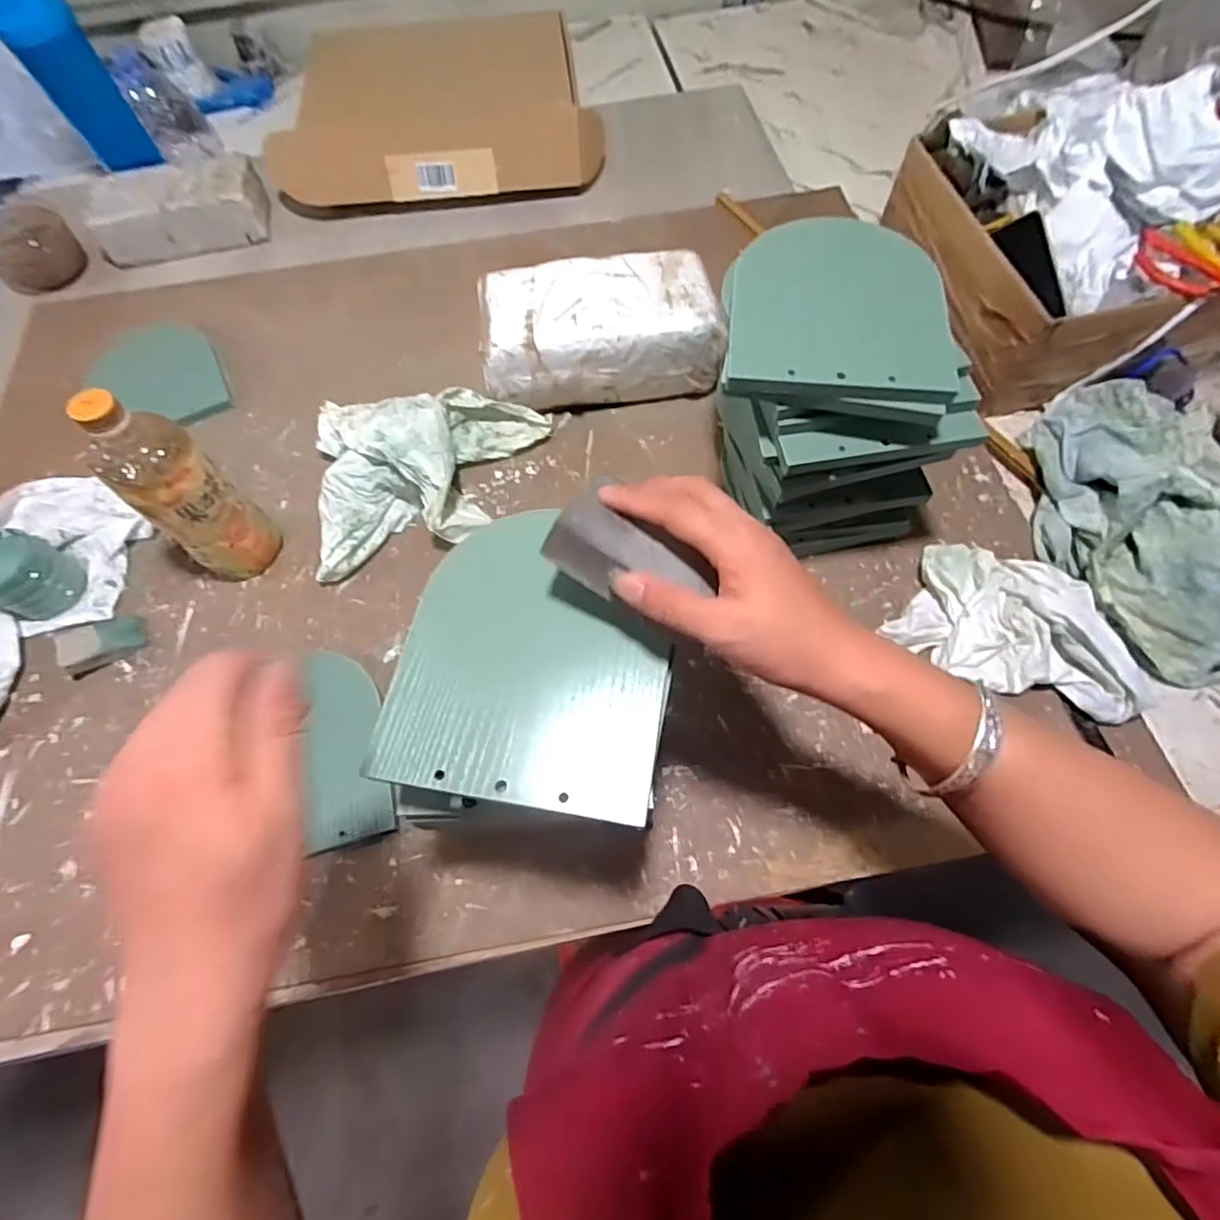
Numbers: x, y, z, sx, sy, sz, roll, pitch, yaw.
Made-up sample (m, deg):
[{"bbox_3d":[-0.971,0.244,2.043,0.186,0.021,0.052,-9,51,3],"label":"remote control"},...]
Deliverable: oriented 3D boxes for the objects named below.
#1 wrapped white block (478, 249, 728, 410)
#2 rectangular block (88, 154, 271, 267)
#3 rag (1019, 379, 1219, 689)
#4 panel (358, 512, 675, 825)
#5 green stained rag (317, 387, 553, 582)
[{"bbox_3d":[-0.010,-0.284,0.623,0.230,0.105,0.115,-8,66,-1],"label":"wrapped white block"},{"bbox_3d":[-0.565,-0.526,0.767,0.213,0.060,0.093,-13,66,-3],"label":"rectangular block"},{"bbox_3d":[0.487,-0.094,0.525,0.177,0.084,0.305,-6,66,0],"label":"rag"},{"bbox_3d":[-0.040,0.022,0.324,0.142,0.005,0.161,9,65,5],"label":"panel"},{"bbox_3d":[-0.177,-0.149,0.579,0.239,0.075,0.189,-13,66,-3],"label":"green stained rag"}]

